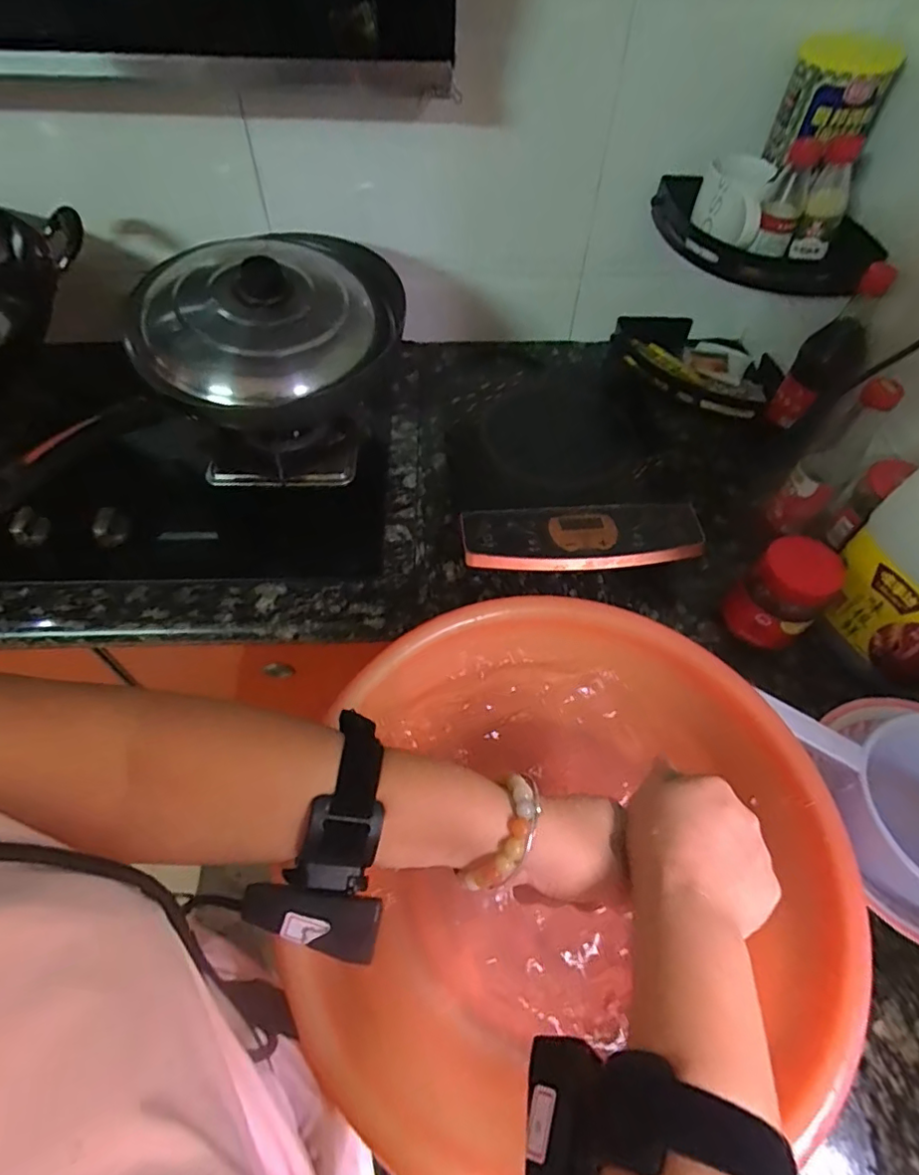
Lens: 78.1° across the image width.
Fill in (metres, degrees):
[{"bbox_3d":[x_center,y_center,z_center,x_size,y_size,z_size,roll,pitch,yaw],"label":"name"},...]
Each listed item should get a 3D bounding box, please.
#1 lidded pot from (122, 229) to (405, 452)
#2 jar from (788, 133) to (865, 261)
[{"bbox_3d":[-0.234,-0.301,0.719,0.279,0.176,0.294,0,55,-1],"label":"lidded pot"},{"bbox_3d":[0.438,-0.462,0.681,0.051,0.122,0.047,11,29,7],"label":"jar"}]

